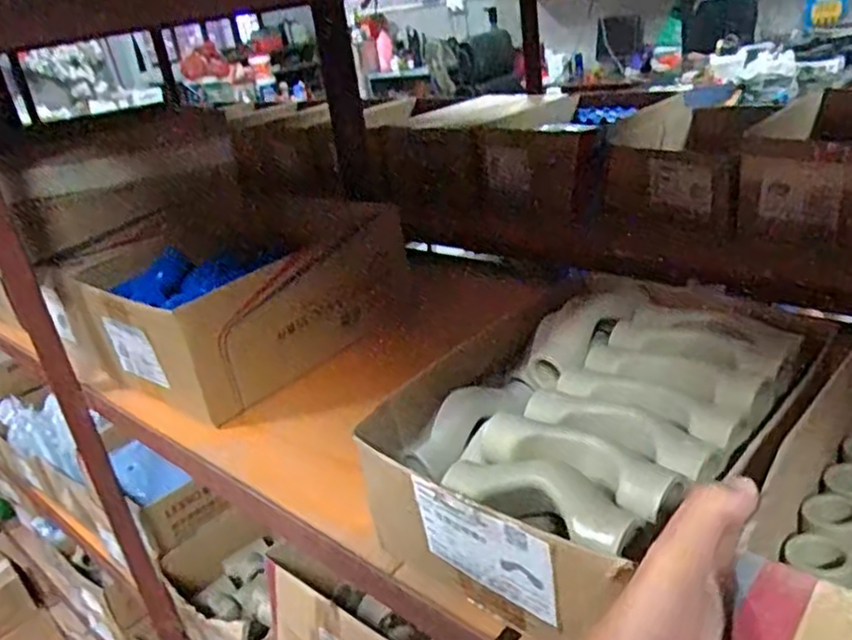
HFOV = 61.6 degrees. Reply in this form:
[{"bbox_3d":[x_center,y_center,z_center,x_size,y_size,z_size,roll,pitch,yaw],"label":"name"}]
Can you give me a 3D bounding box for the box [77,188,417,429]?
[{"bbox_3d":[-0.213,-0.042,0.793,0.261,0.150,0.295,19,35,41],"label":"box"}]

